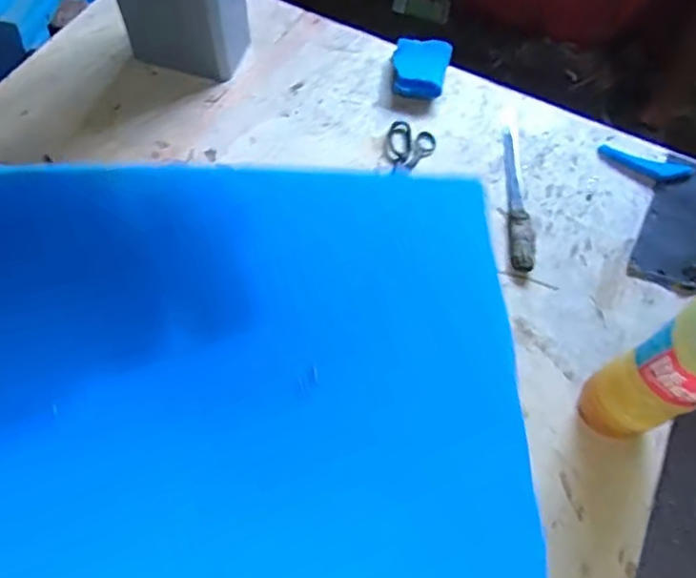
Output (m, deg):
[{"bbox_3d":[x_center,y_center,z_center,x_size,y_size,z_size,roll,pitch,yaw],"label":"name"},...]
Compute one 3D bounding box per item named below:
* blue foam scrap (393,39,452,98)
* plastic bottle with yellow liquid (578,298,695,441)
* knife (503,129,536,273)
[{"bbox_3d":[0.108,-0.324,0.844,0.082,0.028,0.105,8,63,0],"label":"blue foam scrap"},{"bbox_3d":[0.286,0.071,0.501,0.058,0.262,0.075,-19,66,-14],"label":"plastic bottle with yellow liquid"},{"bbox_3d":[0.227,-0.122,0.757,0.031,0.017,0.228,7,63,-1],"label":"knife"}]

